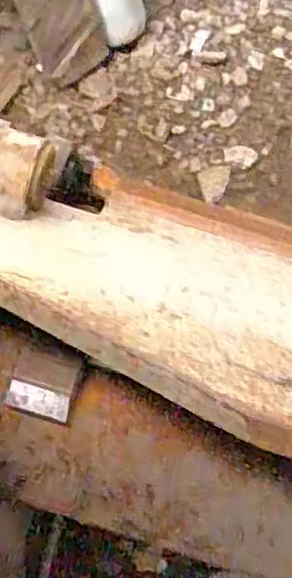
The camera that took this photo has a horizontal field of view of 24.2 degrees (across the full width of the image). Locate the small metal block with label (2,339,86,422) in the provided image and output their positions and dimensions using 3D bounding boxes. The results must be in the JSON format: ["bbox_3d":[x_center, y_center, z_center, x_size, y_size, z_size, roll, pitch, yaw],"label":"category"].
[{"bbox_3d":[-0.073,0.066,0.492,0.044,0.005,0.050,15,69,0],"label":"small metal block with label"}]

